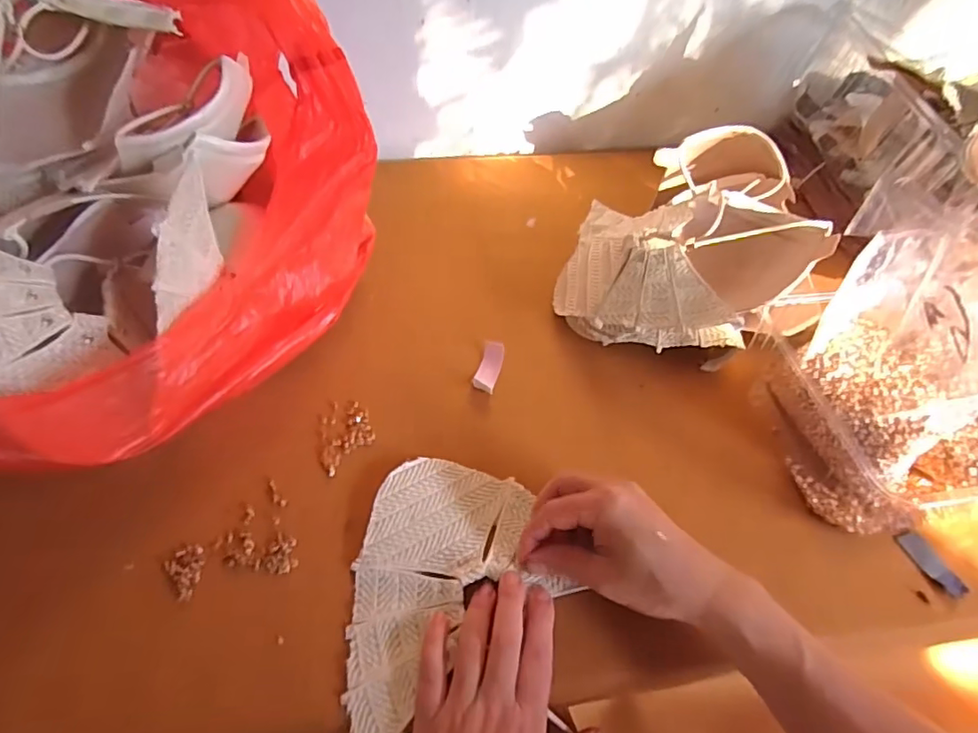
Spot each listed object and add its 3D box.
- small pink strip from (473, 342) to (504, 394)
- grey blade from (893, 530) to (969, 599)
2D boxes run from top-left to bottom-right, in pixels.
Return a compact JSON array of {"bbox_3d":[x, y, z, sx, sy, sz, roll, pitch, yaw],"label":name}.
[{"bbox_3d":[0.001,0.000,0.491,0.019,0.006,0.052,12,51,6],"label":"small pink strip"},{"bbox_3d":[0.317,0.141,0.403,0.021,0.004,0.050,-16,54,-17],"label":"grey blade"}]

